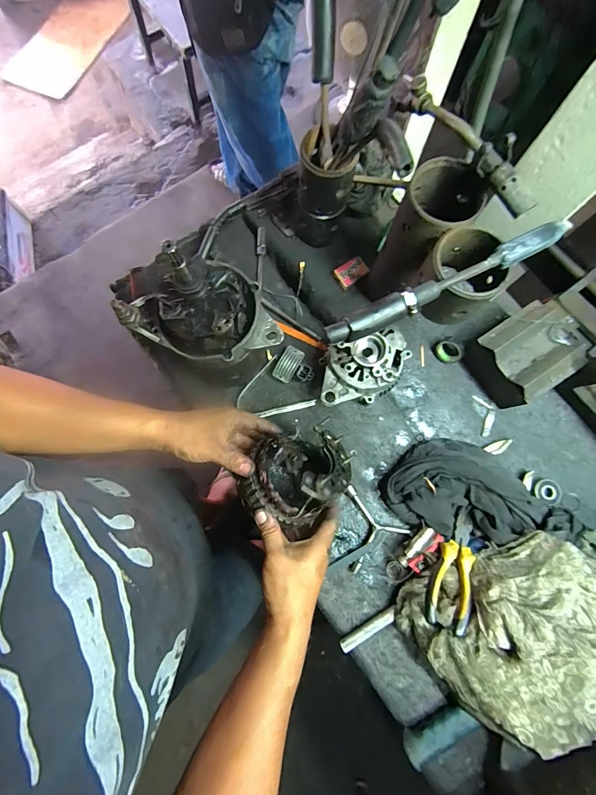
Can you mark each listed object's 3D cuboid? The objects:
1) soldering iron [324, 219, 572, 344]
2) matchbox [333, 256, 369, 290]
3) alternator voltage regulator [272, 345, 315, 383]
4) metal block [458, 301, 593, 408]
[{"bbox_3d":[0.157,-0.120,0.371,0.271,0.031,0.028,-24,80,-5],"label":"soldering iron"},{"bbox_3d":[0.095,-0.223,0.621,0.057,0.012,0.039,-35,81,-7],"label":"matchbox"},{"bbox_3d":[-0.004,-0.051,0.596,0.065,0.031,0.057,20,79,3],"label":"alternator voltage regulator"},{"bbox_3d":[0.353,-0.063,0.556,0.136,0.100,0.124,-30,81,-6],"label":"metal block"}]

